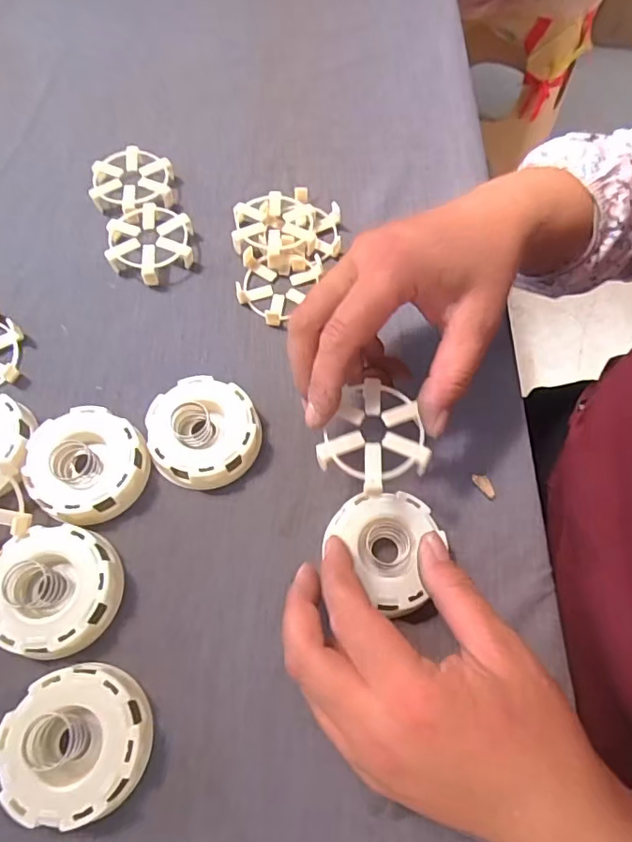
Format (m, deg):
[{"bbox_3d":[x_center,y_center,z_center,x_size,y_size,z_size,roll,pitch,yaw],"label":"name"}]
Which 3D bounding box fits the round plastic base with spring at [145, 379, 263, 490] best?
[{"bbox_3d":[-0.067,0.005,0.319,0.063,0.026,0.063,1,65,-1],"label":"round plastic base with spring"}]

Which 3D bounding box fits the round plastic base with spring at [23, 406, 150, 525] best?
[{"bbox_3d":[-0.131,0.023,0.308,0.063,0.027,0.063,1,65,-1],"label":"round plastic base with spring"}]

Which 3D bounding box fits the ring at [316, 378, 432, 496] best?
[{"bbox_3d":[0.033,0.008,0.278,0.054,0.008,0.060,24,66,10],"label":"ring"}]

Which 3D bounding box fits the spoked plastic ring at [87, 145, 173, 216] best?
[{"bbox_3d":[-0.139,-0.179,0.406,0.058,0.016,0.061,1,65,-1],"label":"spoked plastic ring"}]

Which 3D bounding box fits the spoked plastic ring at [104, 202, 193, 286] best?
[{"bbox_3d":[-0.118,-0.127,0.382,0.058,0.017,0.062,1,65,-1],"label":"spoked plastic ring"}]

